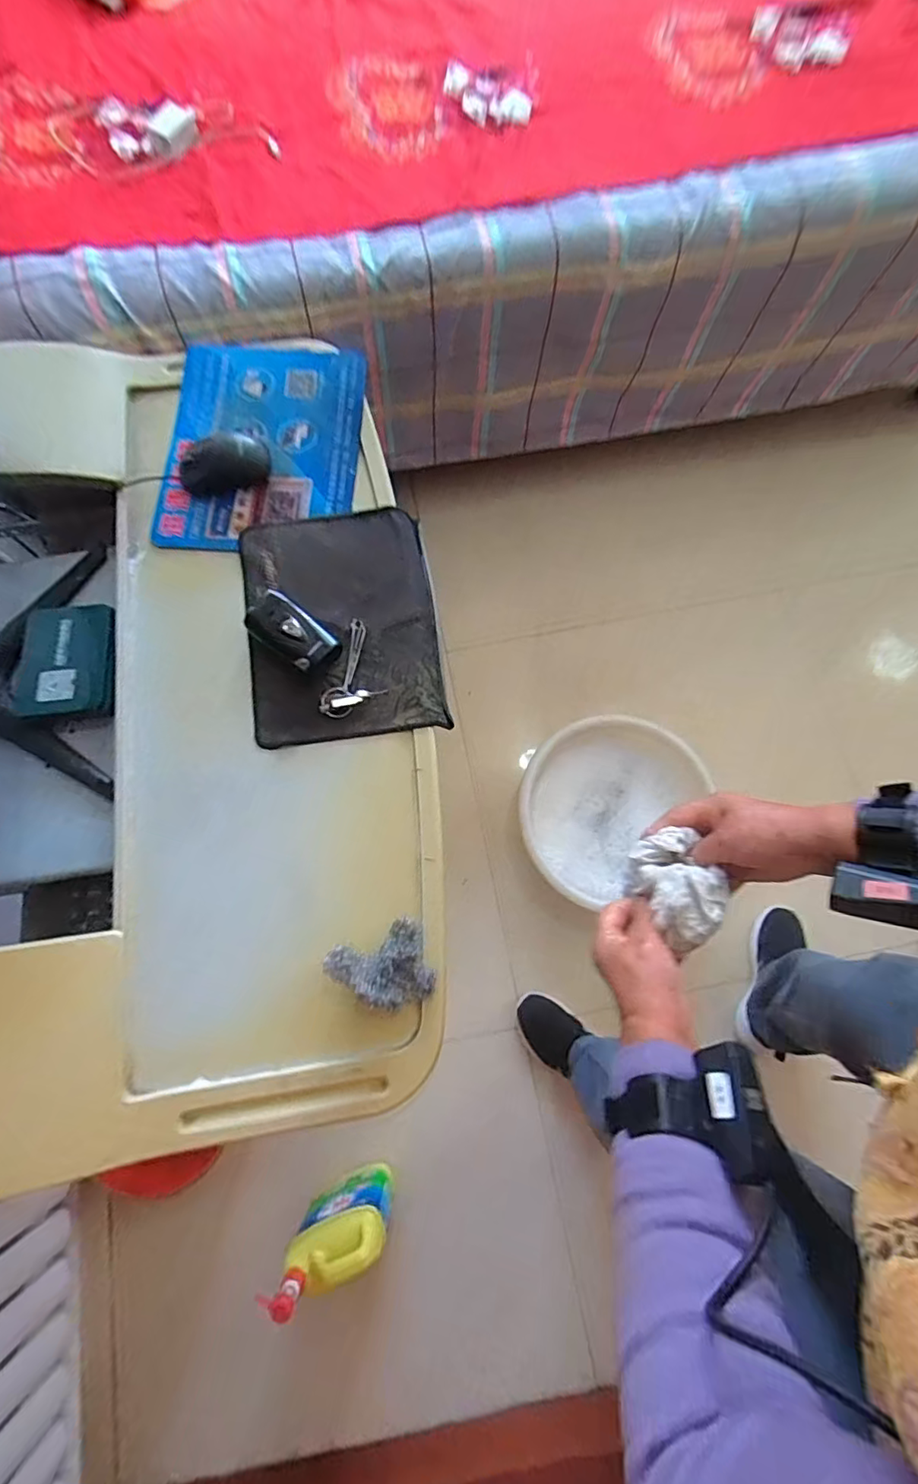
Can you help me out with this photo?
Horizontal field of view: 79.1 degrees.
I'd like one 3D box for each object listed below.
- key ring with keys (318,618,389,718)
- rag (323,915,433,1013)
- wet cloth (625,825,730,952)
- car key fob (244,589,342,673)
[{"bbox_3d":[-0.096,-0.069,0.541,0.055,0.017,0.099,18,76,6],"label":"key ring with keys"},{"bbox_3d":[-0.061,0.188,0.459,0.077,0.054,0.065,-22,76,-5],"label":"rag"},{"bbox_3d":[0.192,0.126,0.484,0.068,0.046,0.093,-21,76,-5],"label":"wet cloth"},{"bbox_3d":[-0.163,-0.106,0.543,0.093,0.029,0.049,38,79,10],"label":"car key fob"}]

